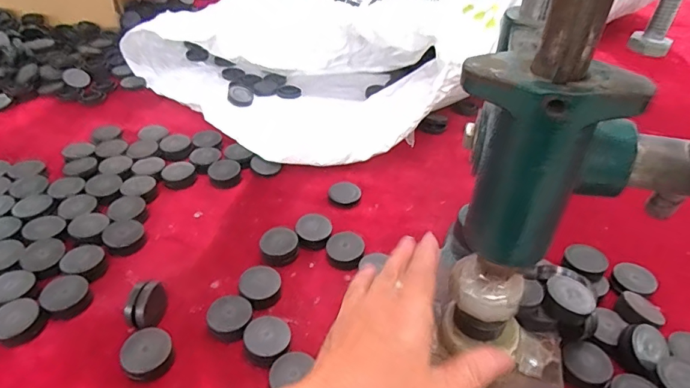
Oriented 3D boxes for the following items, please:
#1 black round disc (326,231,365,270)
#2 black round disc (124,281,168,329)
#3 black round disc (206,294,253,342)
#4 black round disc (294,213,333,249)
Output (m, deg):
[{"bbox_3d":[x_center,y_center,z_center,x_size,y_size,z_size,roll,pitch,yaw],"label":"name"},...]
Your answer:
[{"bbox_3d":[0.000,0.047,0.400,0.032,0.010,0.037,8,39,7],"label":"black round disc"},{"bbox_3d":[-0.146,0.084,0.335,0.018,0.034,0.030,11,40,10],"label":"black round disc"},{"bbox_3d":[-0.086,0.093,0.343,0.032,0.015,0.032,6,39,4],"label":"black round disc"},{"bbox_3d":[-0.028,0.033,0.417,0.031,0.016,0.036,5,39,3],"label":"black round disc"}]

